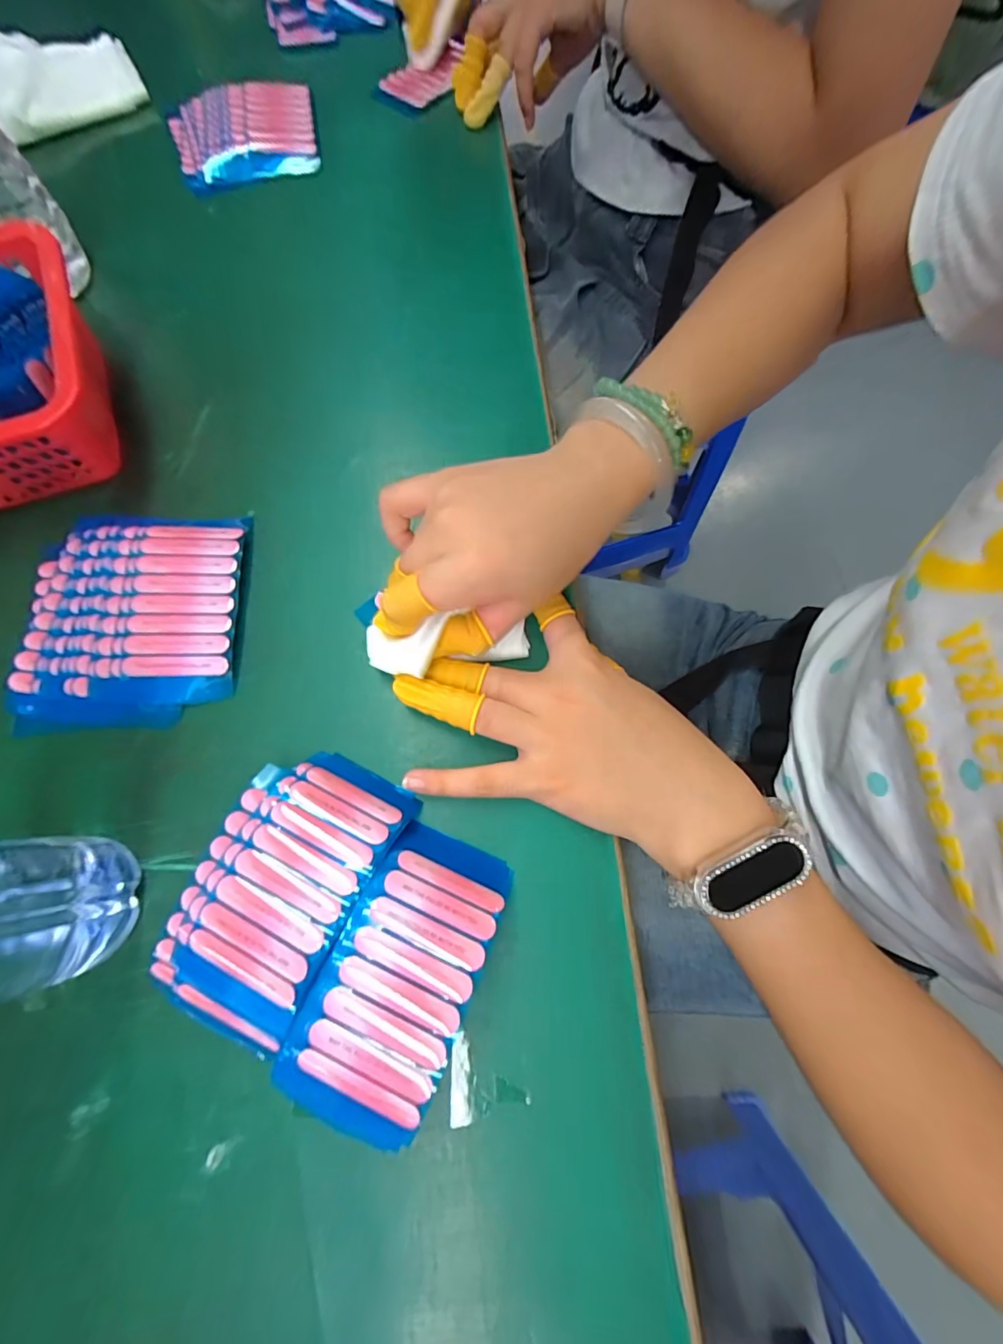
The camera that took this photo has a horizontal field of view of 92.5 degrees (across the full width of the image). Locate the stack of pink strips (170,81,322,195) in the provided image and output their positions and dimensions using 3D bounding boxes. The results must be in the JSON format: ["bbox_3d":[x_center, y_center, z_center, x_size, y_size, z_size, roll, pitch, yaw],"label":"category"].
[{"bbox_3d":[-0.210,-0.443,0.392,0.113,0.016,0.097,-18,74,-5],"label":"stack of pink strips"}]

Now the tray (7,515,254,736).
[{"bbox_3d":[-0.209,-0.033,0.269,0.120,0.018,0.126,-2,73,-1],"label":"tray"}]

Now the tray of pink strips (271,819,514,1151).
[{"bbox_3d":[-0.041,0.126,0.209,0.059,0.038,0.103,24,75,7],"label":"tray of pink strips"}]

